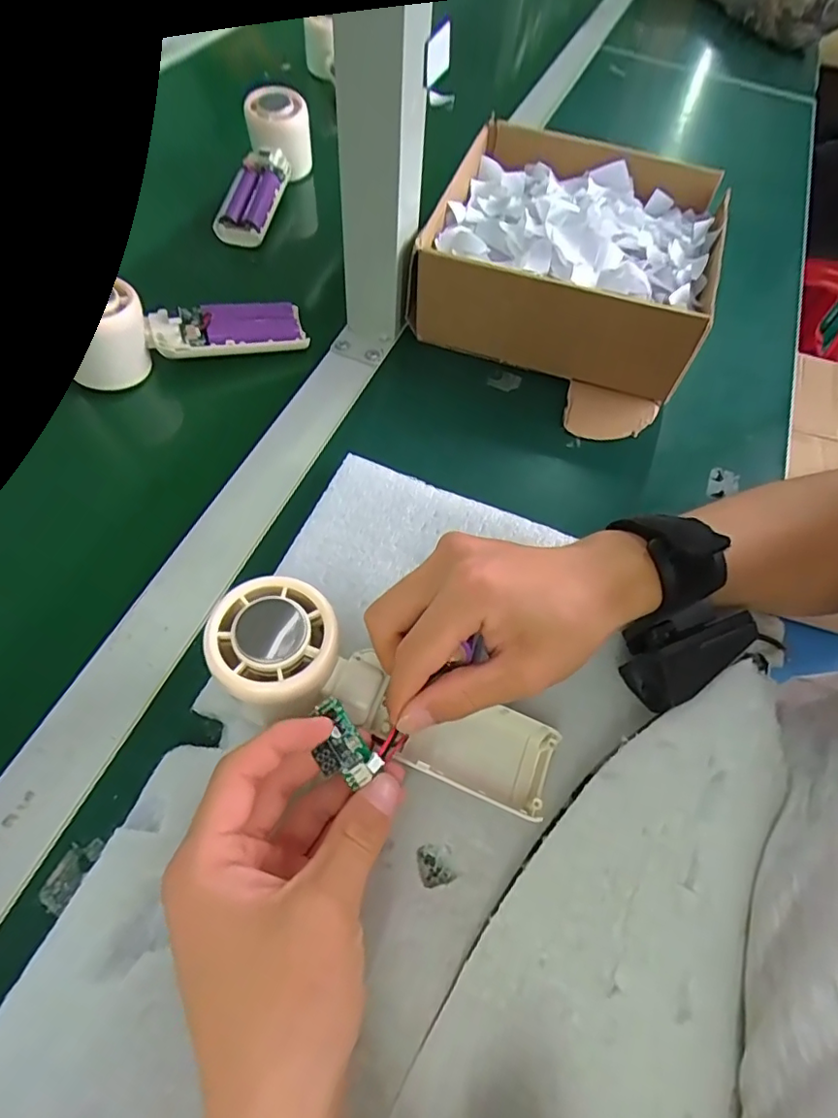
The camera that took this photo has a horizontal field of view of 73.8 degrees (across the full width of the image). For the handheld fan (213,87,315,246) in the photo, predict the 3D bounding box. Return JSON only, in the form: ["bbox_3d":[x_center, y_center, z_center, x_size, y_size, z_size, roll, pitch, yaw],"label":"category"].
[{"bbox_3d":[-0.143,-0.355,0.502,0.049,0.060,0.154,11,59,1],"label":"handheld fan"}]

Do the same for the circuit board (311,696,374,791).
[{"bbox_3d":[-0.033,0.075,0.226,0.035,0.006,0.022,53,39,10],"label":"circuit board"}]

